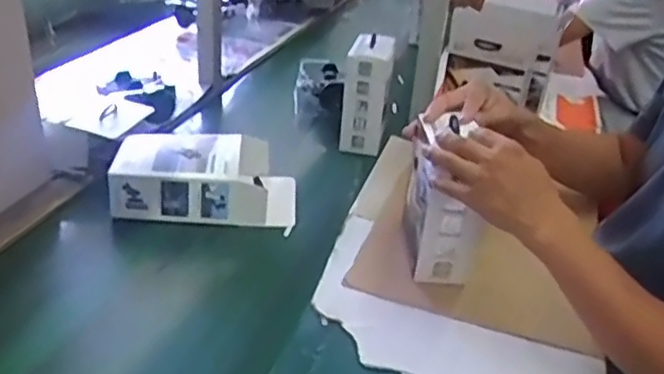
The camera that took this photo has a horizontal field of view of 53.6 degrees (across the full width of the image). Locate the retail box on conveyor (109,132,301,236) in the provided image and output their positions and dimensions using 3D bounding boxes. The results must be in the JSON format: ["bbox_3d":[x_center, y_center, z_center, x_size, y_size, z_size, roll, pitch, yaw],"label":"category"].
[{"bbox_3d":[-0.179,-0.019,0.958,0.252,0.086,0.135,3,26,0],"label":"retail box on conveyor"}]

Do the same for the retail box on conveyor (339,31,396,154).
[{"bbox_3d":[0.058,-0.160,1.147,0.074,0.189,0.083,6,27,7],"label":"retail box on conveyor"}]

